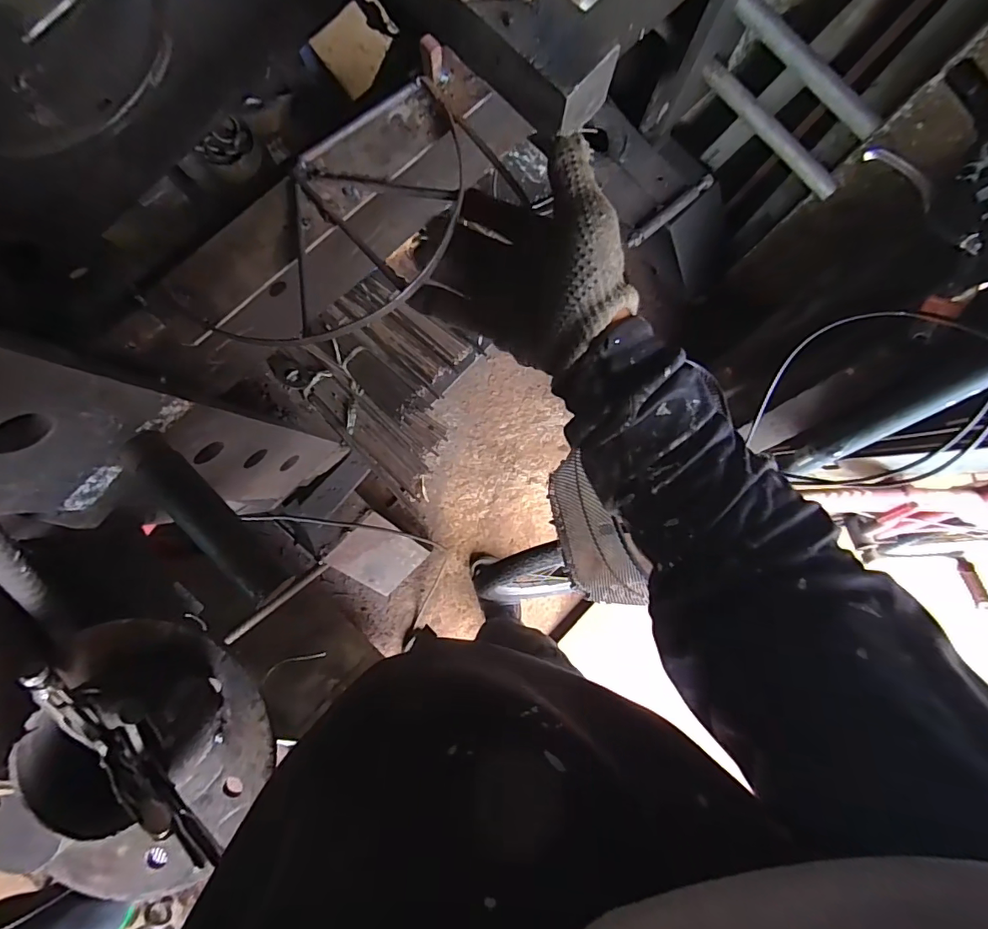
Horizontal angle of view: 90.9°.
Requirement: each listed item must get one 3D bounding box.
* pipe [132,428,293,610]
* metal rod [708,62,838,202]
[{"bbox_3d":[-0.220,0.037,0.373,0.031,0.030,0.154,-42,88,-1],"label":"pipe"},{"bbox_3d":[0.391,-0.475,0.691,0.024,0.020,0.251,-40,88,-1],"label":"metal rod"}]

